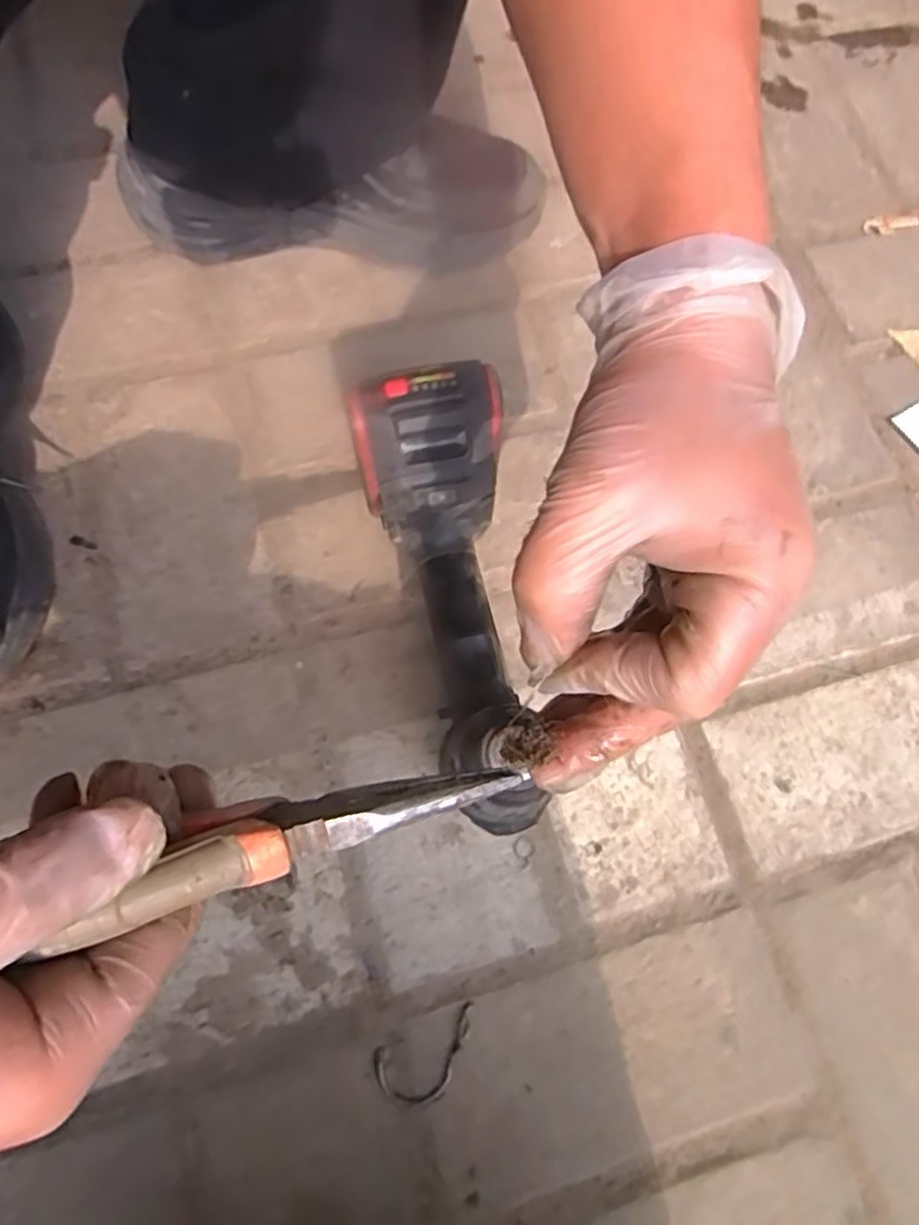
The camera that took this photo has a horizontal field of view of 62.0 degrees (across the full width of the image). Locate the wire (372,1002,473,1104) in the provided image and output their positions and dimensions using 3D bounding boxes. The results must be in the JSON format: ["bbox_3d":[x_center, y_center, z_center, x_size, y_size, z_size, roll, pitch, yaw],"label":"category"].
[{"bbox_3d":[-0.014,0.213,0.364,0.053,0.004,0.030,-22,73,-10],"label":"wire"}]

